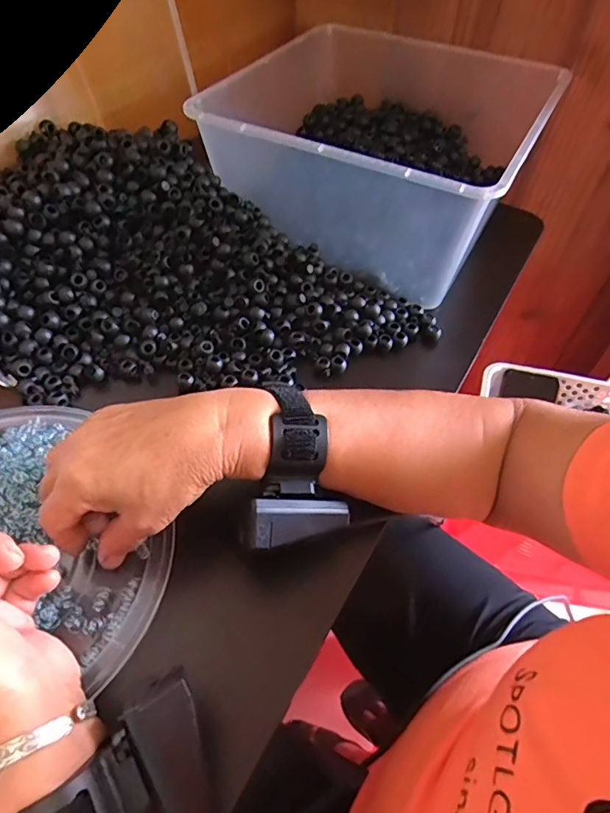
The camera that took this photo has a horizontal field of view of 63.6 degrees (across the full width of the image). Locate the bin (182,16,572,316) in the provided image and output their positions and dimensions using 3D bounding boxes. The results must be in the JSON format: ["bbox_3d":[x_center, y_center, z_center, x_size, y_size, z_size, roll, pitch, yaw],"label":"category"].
[{"bbox_3d":[0.085,-0.282,0.534,0.293,0.127,0.317,24,56,16],"label":"bin"}]

